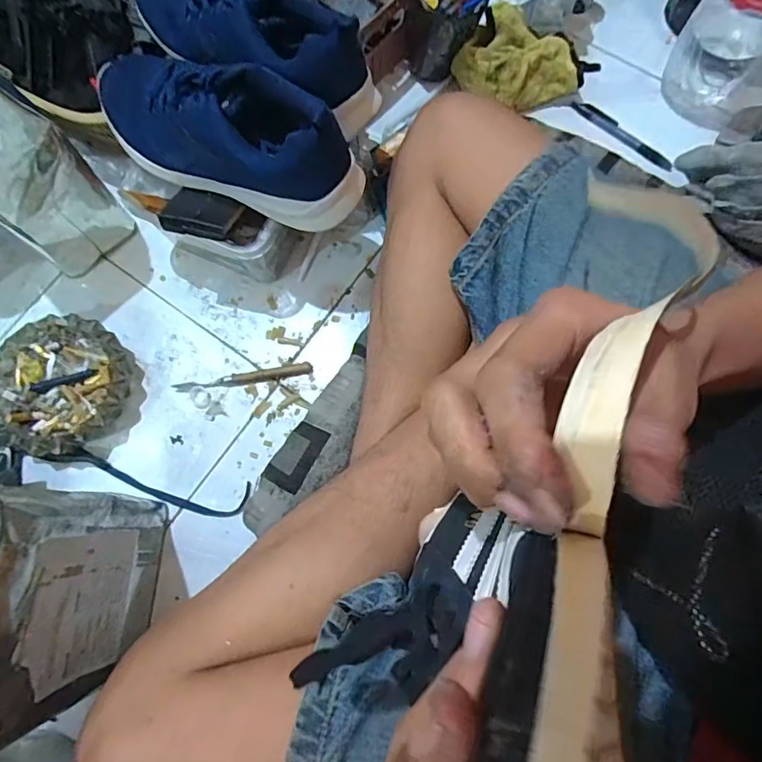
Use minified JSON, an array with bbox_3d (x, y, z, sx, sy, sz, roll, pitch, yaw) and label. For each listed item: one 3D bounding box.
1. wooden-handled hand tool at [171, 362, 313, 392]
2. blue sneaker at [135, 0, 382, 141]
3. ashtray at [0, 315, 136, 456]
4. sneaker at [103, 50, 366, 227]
[{"bbox_3d":[-0.154,-0.003,0.558,0.153,0.010,0.015,-9,76,-1],"label":"wooden-handled hand tool"},{"bbox_3d":[-0.134,-0.346,0.488,0.286,0.088,0.106,41,80,11],"label":"blue sneaker"},{"bbox_3d":[-0.343,0.005,0.545,0.144,0.043,0.145,0,76,1],"label":"ashtray"},{"bbox_3d":[-0.155,-0.240,0.464,0.292,0.087,0.098,25,78,8],"label":"sneaker"}]

